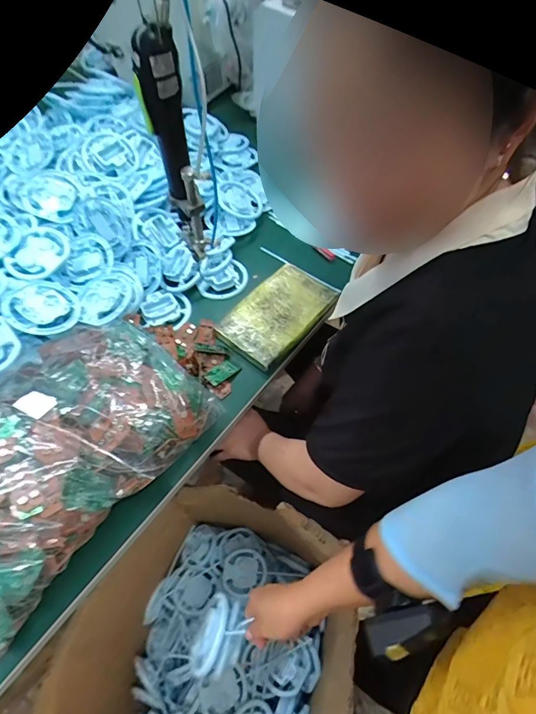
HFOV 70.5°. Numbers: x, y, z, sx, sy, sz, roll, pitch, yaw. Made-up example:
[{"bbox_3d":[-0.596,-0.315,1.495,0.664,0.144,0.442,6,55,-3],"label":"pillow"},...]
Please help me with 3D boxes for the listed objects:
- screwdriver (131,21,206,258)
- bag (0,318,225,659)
[{"bbox_3d":[-0.114,-0.237,0.472,0.047,0.270,0.048,-10,59,-7],"label":"screwdriver"},{"bbox_3d":[-0.290,0.104,0.494,0.268,0.084,0.373,33,63,18],"label":"bag"}]

